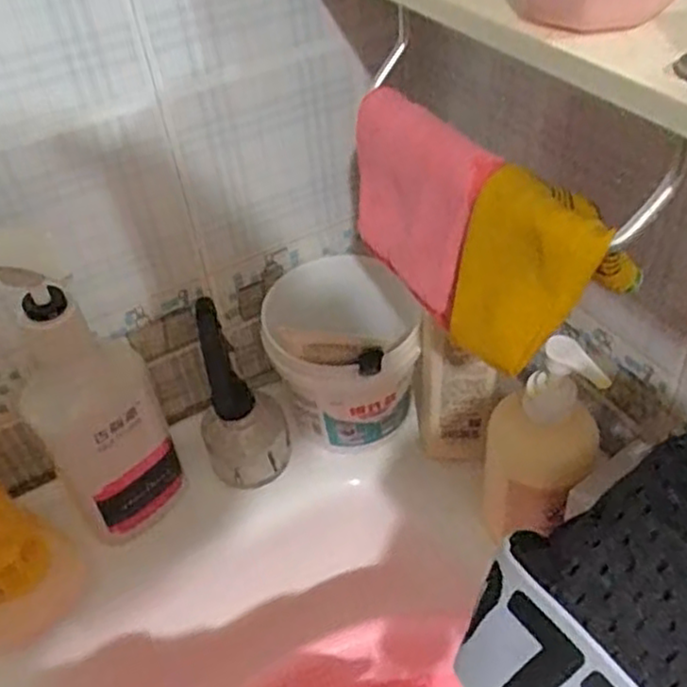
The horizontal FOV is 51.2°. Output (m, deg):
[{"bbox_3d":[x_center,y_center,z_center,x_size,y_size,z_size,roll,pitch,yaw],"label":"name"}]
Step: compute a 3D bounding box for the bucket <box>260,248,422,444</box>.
[{"bbox_3d":[-0.003,0.010,0.578,0.112,0.120,0.138,-10,46,-4],"label":"bucket"}]

